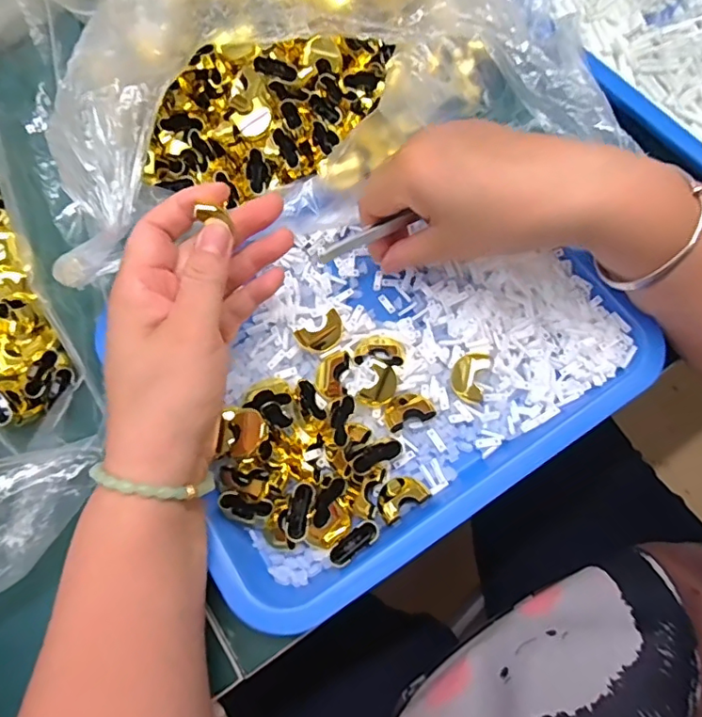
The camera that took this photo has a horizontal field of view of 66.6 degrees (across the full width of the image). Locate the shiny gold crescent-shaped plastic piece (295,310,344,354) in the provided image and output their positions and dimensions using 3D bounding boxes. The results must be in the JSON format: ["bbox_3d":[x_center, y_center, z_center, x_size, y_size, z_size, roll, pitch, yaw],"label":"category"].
[{"bbox_3d":[-0.017,-0.014,0.326,0.030,0.007,0.020,-32,104,-10],"label":"shiny gold crescent-shaped plastic piece"}]

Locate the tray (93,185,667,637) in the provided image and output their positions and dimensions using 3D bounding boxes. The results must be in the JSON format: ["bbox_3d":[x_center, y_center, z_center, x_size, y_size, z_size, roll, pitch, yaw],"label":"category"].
[{"bbox_3d":[0.017,0.000,0.320,0.266,0.029,0.202,-33,72,-10],"label":"tray"}]

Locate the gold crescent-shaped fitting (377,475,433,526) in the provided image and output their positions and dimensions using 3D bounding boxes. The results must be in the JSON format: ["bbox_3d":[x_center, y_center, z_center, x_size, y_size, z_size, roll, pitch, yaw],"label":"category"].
[{"bbox_3d":[0.028,0.076,0.299,0.030,0.009,0.020,-33,72,-10],"label":"gold crescent-shaped fitting"}]

